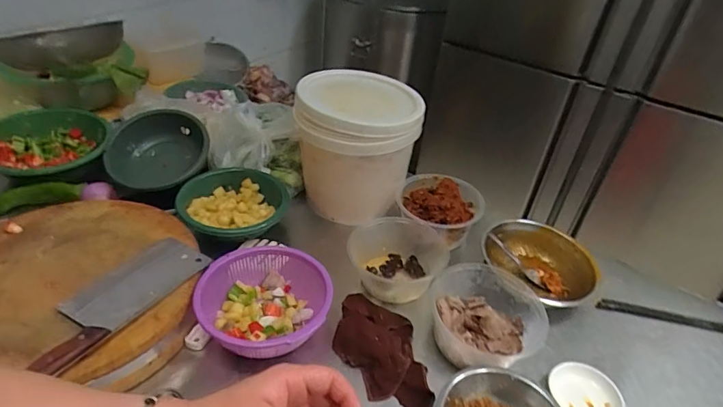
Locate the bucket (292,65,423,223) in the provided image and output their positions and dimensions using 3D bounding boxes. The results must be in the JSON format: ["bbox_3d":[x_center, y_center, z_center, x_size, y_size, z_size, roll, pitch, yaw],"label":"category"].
[{"bbox_3d":[-0.012,-0.107,0.914,0.216,0.244,0.201,3,37,-3],"label":"bucket"}]

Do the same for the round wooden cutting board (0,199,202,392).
[{"bbox_3d":[-0.425,0.107,0.694,0.369,0.050,0.314,11,38,7],"label":"round wooden cutting board"}]

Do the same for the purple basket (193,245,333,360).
[{"bbox_3d":[-0.149,0.149,0.707,0.193,0.094,0.200,-4,38,-12],"label":"purple basket"}]

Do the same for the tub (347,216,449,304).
[{"bbox_3d":[0.055,0.096,0.796,0.162,0.083,0.148,3,37,-3],"label":"tub"}]

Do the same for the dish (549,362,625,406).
[{"bbox_3d":[0.316,0.268,0.639,0.083,0.019,0.094,-9,39,-17],"label":"dish"}]

